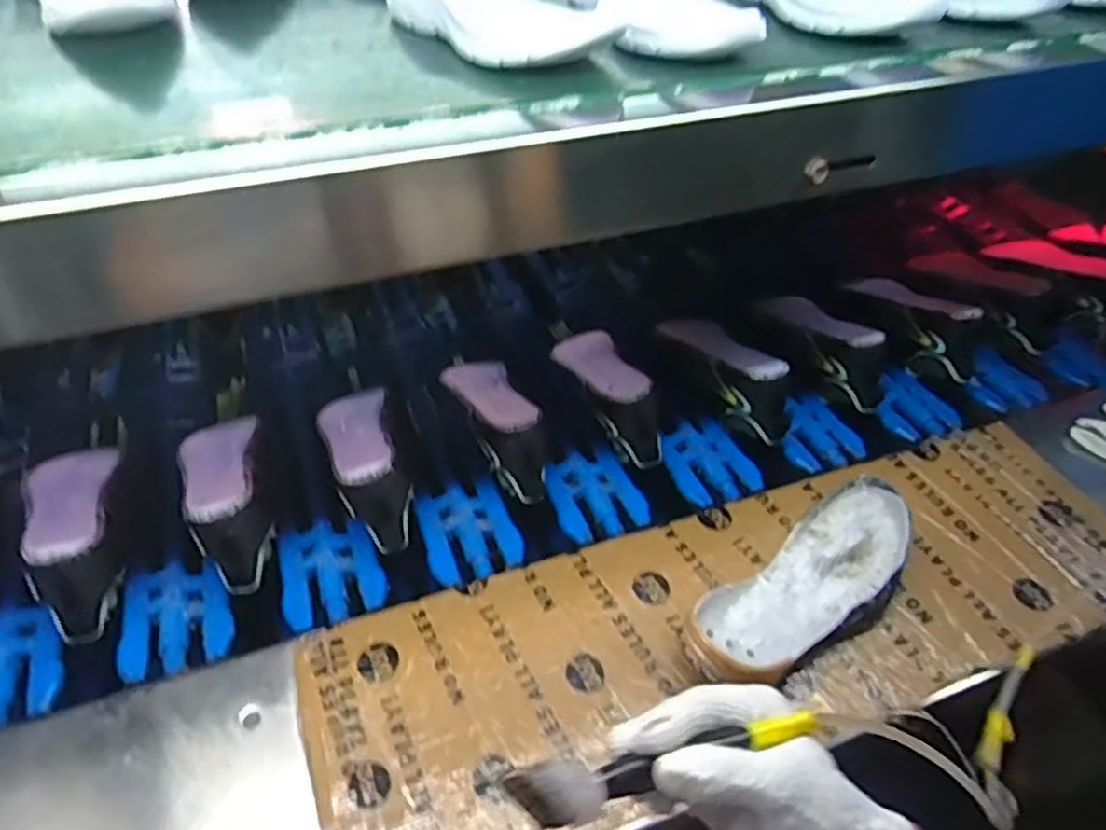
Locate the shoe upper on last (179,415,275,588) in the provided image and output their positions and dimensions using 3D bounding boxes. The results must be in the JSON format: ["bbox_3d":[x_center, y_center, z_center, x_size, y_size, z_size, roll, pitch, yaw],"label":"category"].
[{"bbox_3d":[-0.320,0.071,0.709,0.075,0.095,0.213,-14,46,-14],"label":"shoe upper on last"}]

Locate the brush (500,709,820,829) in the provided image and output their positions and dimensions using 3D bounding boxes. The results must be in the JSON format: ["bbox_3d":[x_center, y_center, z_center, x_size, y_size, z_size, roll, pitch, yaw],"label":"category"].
[{"bbox_3d":[0.059,0.175,0.367,0.164,0.022,0.024,-11,46,-10],"label":"brush"}]

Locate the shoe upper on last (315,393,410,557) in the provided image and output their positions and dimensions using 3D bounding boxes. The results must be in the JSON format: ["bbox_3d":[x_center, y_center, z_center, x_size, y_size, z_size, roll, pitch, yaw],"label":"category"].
[{"bbox_3d":[-0.188,0.045,0.743,0.073,0.097,0.199,-15,47,-16],"label":"shoe upper on last"}]

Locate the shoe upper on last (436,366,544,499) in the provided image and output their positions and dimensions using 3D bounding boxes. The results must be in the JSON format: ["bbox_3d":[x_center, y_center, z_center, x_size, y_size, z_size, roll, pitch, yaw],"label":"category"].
[{"bbox_3d":[-0.058,0.003,0.803,0.071,0.099,0.208,-18,48,-18],"label":"shoe upper on last"}]

